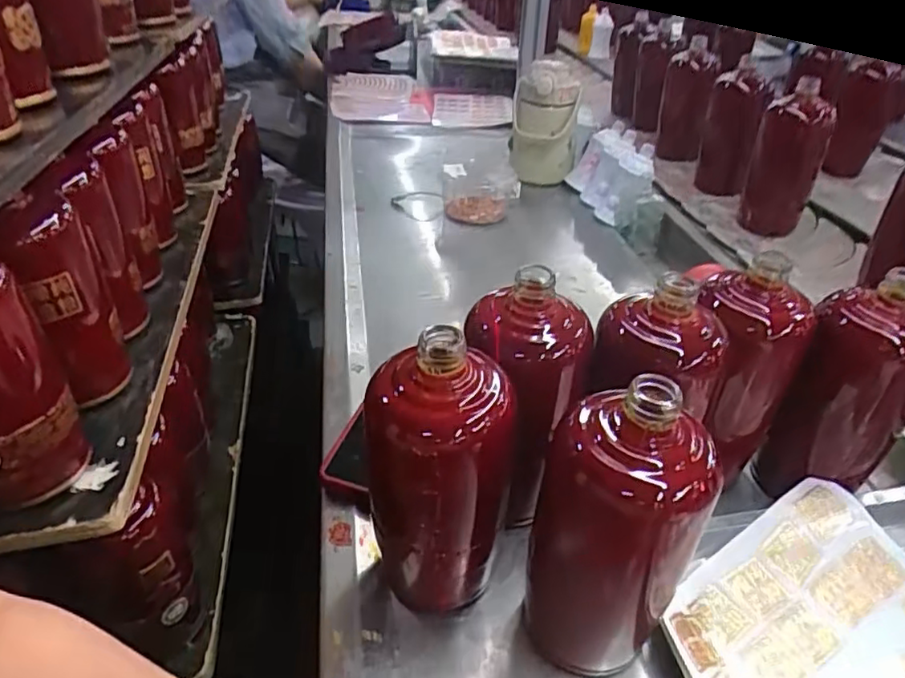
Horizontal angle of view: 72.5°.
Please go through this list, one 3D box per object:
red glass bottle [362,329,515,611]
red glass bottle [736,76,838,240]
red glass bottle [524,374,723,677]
[{"bbox_3d":[-0.006,0.086,0.361,0.081,0.189,0.067,-4,35,-6],"label":"red glass bottle"},{"bbox_3d":[0.446,-0.236,0.830,0.079,0.198,0.073,14,36,19],"label":"red glass bottle"},{"bbox_3d":[0.087,0.104,0.339,0.081,0.189,0.062,8,36,11],"label":"red glass bottle"}]

